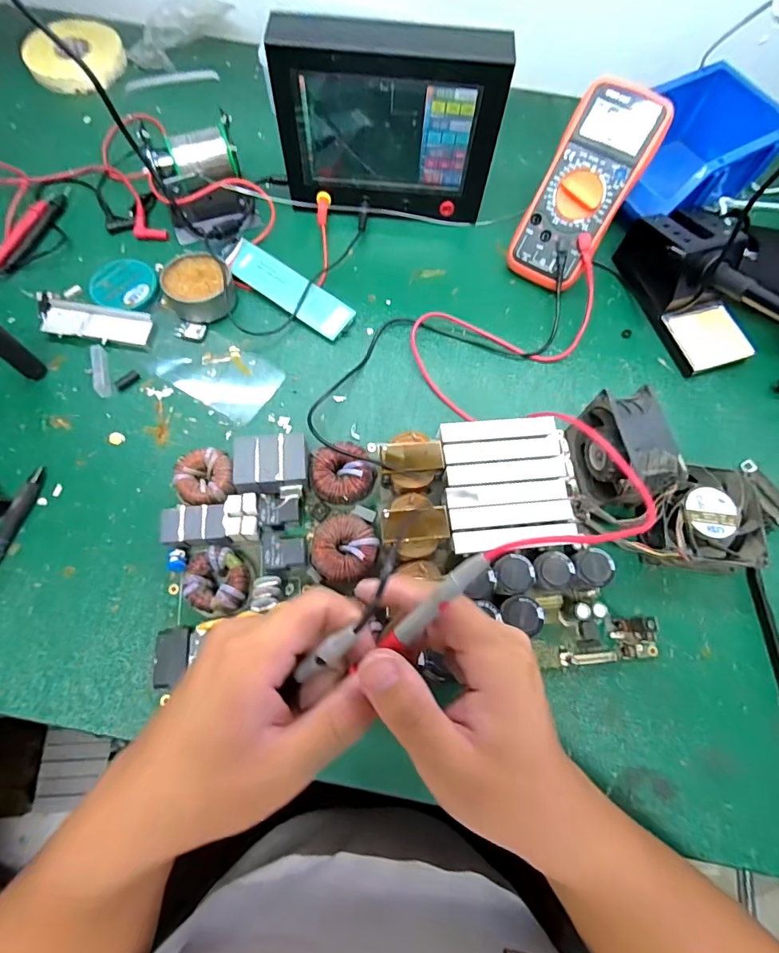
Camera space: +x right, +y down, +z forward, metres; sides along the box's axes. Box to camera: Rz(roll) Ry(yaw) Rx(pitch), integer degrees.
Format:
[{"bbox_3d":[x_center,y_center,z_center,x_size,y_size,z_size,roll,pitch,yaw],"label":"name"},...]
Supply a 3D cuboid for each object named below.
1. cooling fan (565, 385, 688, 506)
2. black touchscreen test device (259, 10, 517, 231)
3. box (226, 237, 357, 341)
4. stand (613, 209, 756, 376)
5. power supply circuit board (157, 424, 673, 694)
[{"bbox_3d":[0.186,-0.015,0.370,0.039,0.082,0.090,-9,70,-6],"label":"cooling fan"},{"bbox_3d":[-0.002,-0.329,0.438,0.202,0.157,0.058,0,70,-3],"label":"black touchscreen test device"},{"bbox_3d":[-0.103,-0.188,0.456,0.145,0.016,0.043,35,72,10],"label":"box"},{"bbox_3d":[0.304,-0.192,0.445,0.081,0.076,0.163,-15,71,-8],"label":"stand"},{"bbox_3d":[0.010,0.056,0.358,0.365,0.036,0.194,-4,70,-4],"label":"power supply circuit board"}]

